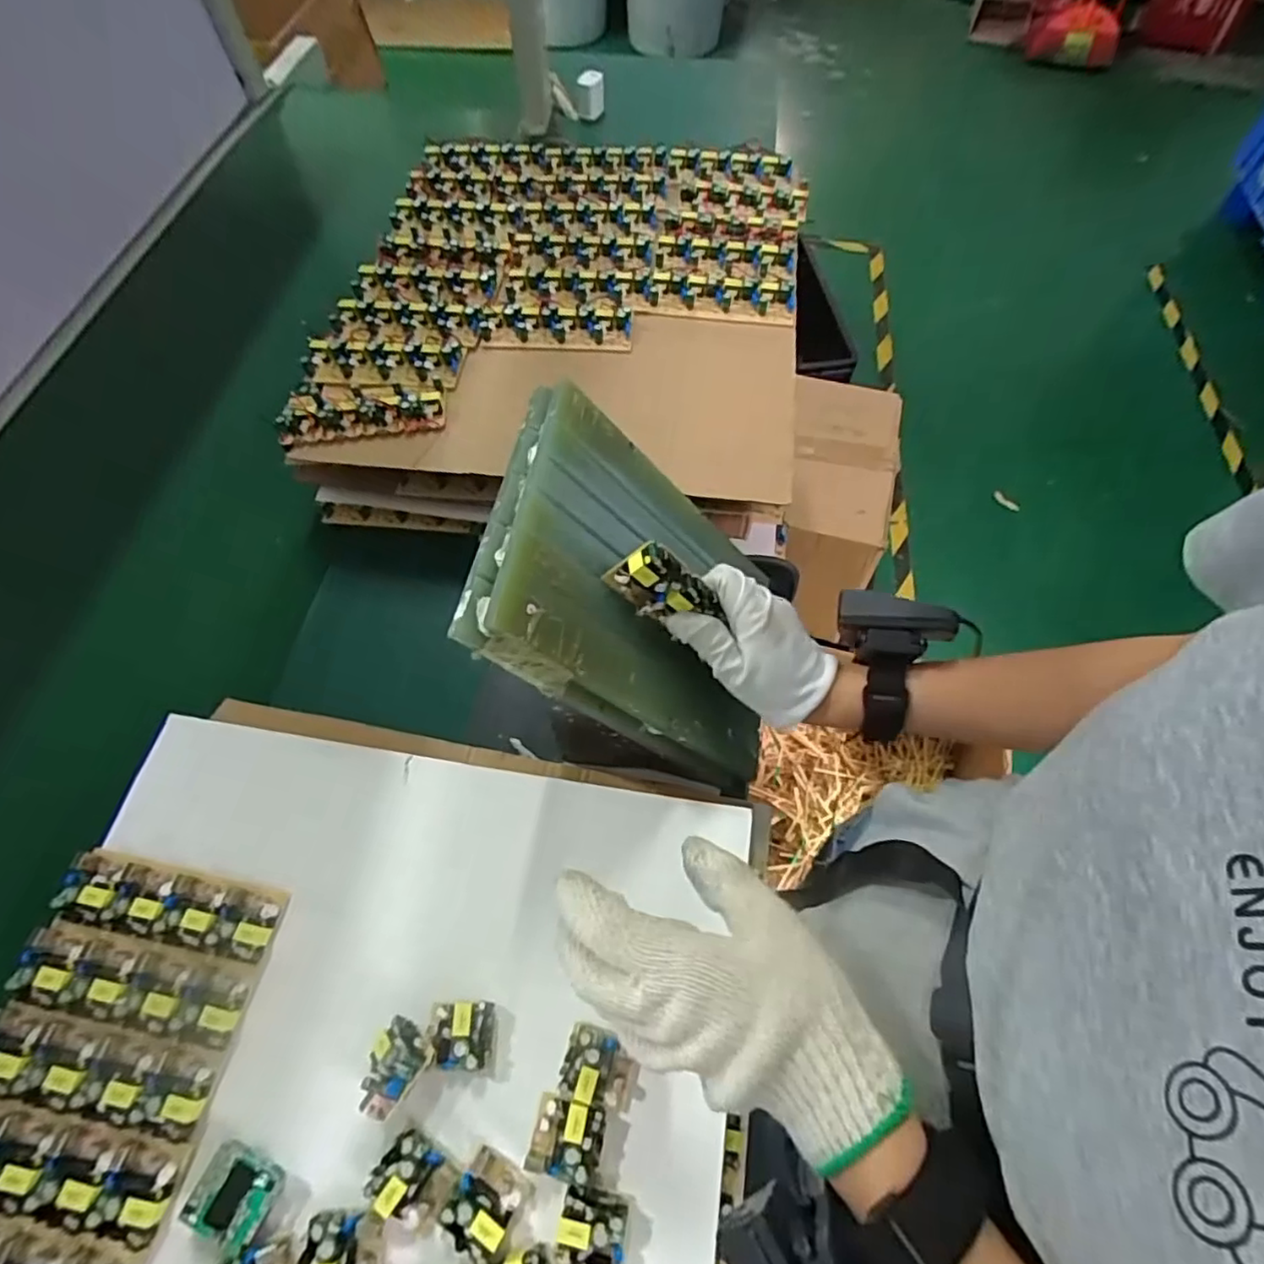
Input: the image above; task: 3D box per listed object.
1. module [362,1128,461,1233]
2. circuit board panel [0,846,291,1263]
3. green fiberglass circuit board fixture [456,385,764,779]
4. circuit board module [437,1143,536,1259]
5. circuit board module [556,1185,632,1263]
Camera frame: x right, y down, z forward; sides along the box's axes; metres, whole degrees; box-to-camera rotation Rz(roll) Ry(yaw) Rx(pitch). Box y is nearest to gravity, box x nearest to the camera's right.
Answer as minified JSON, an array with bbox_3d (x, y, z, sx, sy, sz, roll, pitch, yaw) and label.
[{"bbox_3d":[-0.116,0.289,0.334,0.040,0.013,0.032,26,65,14],"label":"module"},{"bbox_3d":[-0.306,0.262,0.346,0.137,0.014,0.253,9,61,3],"label":"circuit board panel"},{"bbox_3d":[0.014,-0.025,0.424,0.023,0.246,0.182,-15,53,41],"label":"green fiberglass circuit board fixture"},{"bbox_3d":[-0.076,0.296,0.328,0.034,0.013,0.038,32,66,16],"label":"circuit board module"},{"bbox_3d":[-0.021,0.310,0.323,0.034,0.013,0.038,11,62,6],"label":"circuit board module"}]

